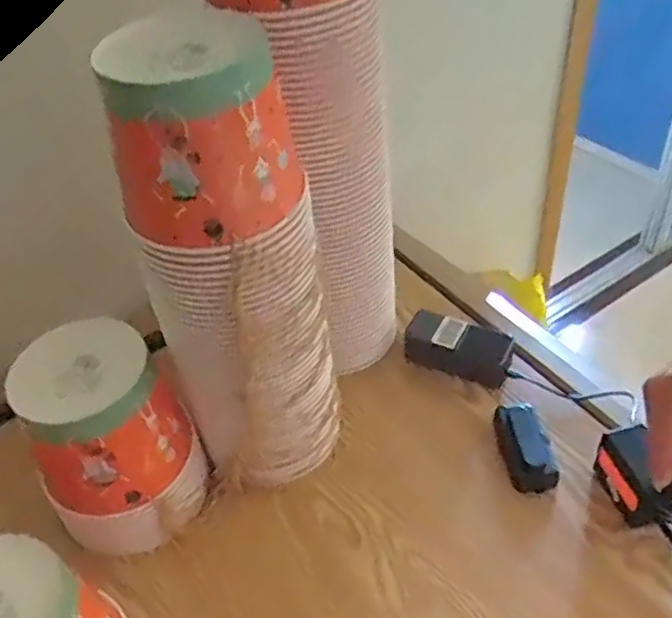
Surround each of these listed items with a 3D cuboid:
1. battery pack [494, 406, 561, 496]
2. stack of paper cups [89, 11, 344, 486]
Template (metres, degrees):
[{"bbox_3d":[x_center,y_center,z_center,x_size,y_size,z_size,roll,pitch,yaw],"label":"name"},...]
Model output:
[{"bbox_3d":[0.213,0.153,0.768,0.055,0.031,0.112,-8,41,-3],"label":"battery pack"},{"bbox_3d":[-0.089,-0.016,0.640,0.134,0.458,0.143,23,48,28],"label":"stack of paper cups"}]

